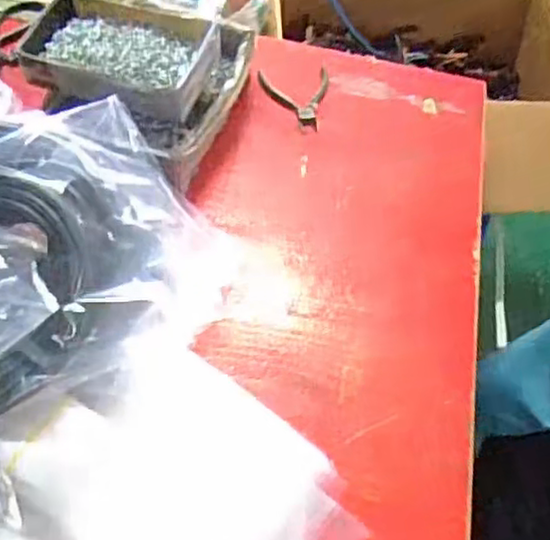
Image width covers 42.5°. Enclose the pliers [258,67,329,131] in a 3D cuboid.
[{"bbox_3d":[0.032,-0.226,0.918,0.091,0.016,0.113,-5,56,-9],"label":"pliers"}]

